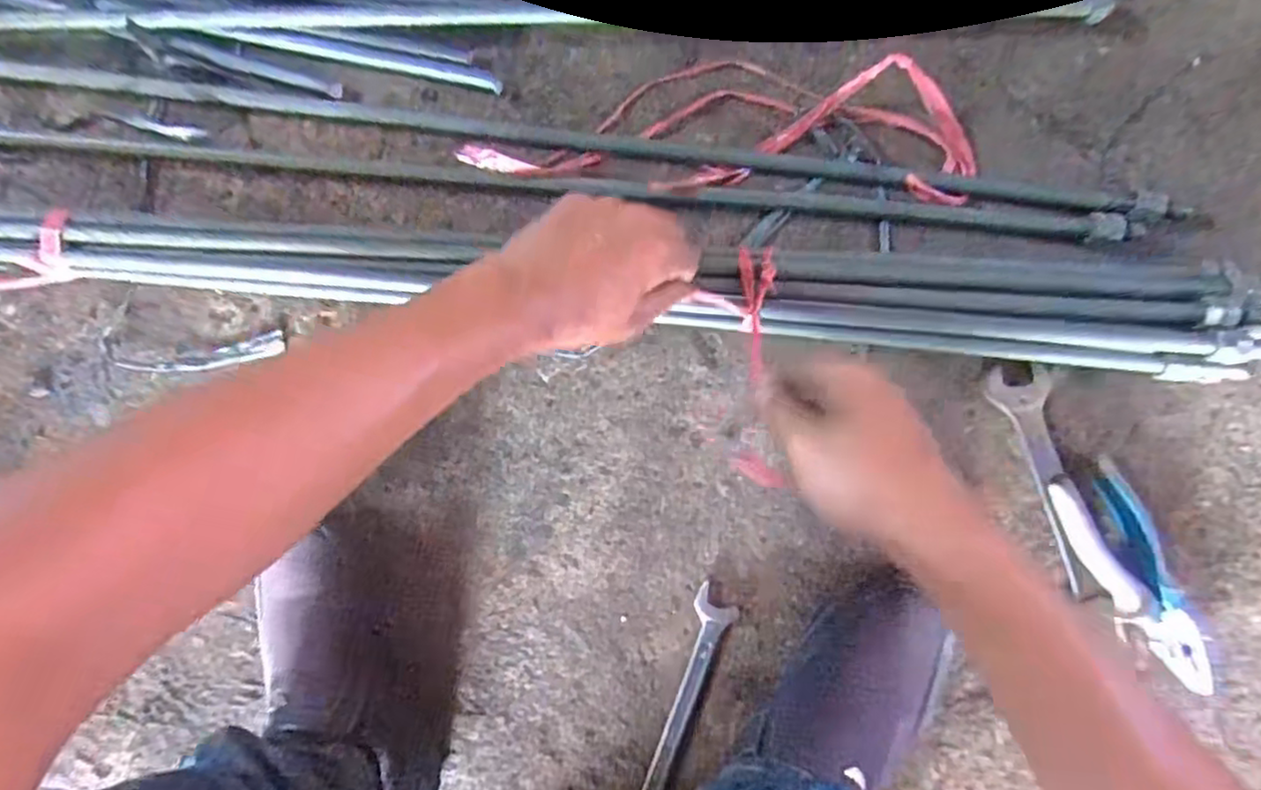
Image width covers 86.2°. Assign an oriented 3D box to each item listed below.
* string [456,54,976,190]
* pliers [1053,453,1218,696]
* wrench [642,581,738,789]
[{"bbox_3d":[0.057,-0.184,0.459,0.347,0.032,0.093,-2,95,5],"label":"string"},{"bbox_3d":[0.341,0.124,0.457,0.055,0.032,0.182,-27,92,7],"label":"pliers"},{"bbox_3d":[0.032,0.250,0.507,0.029,0.008,0.215,19,96,3],"label":"wrench"}]

